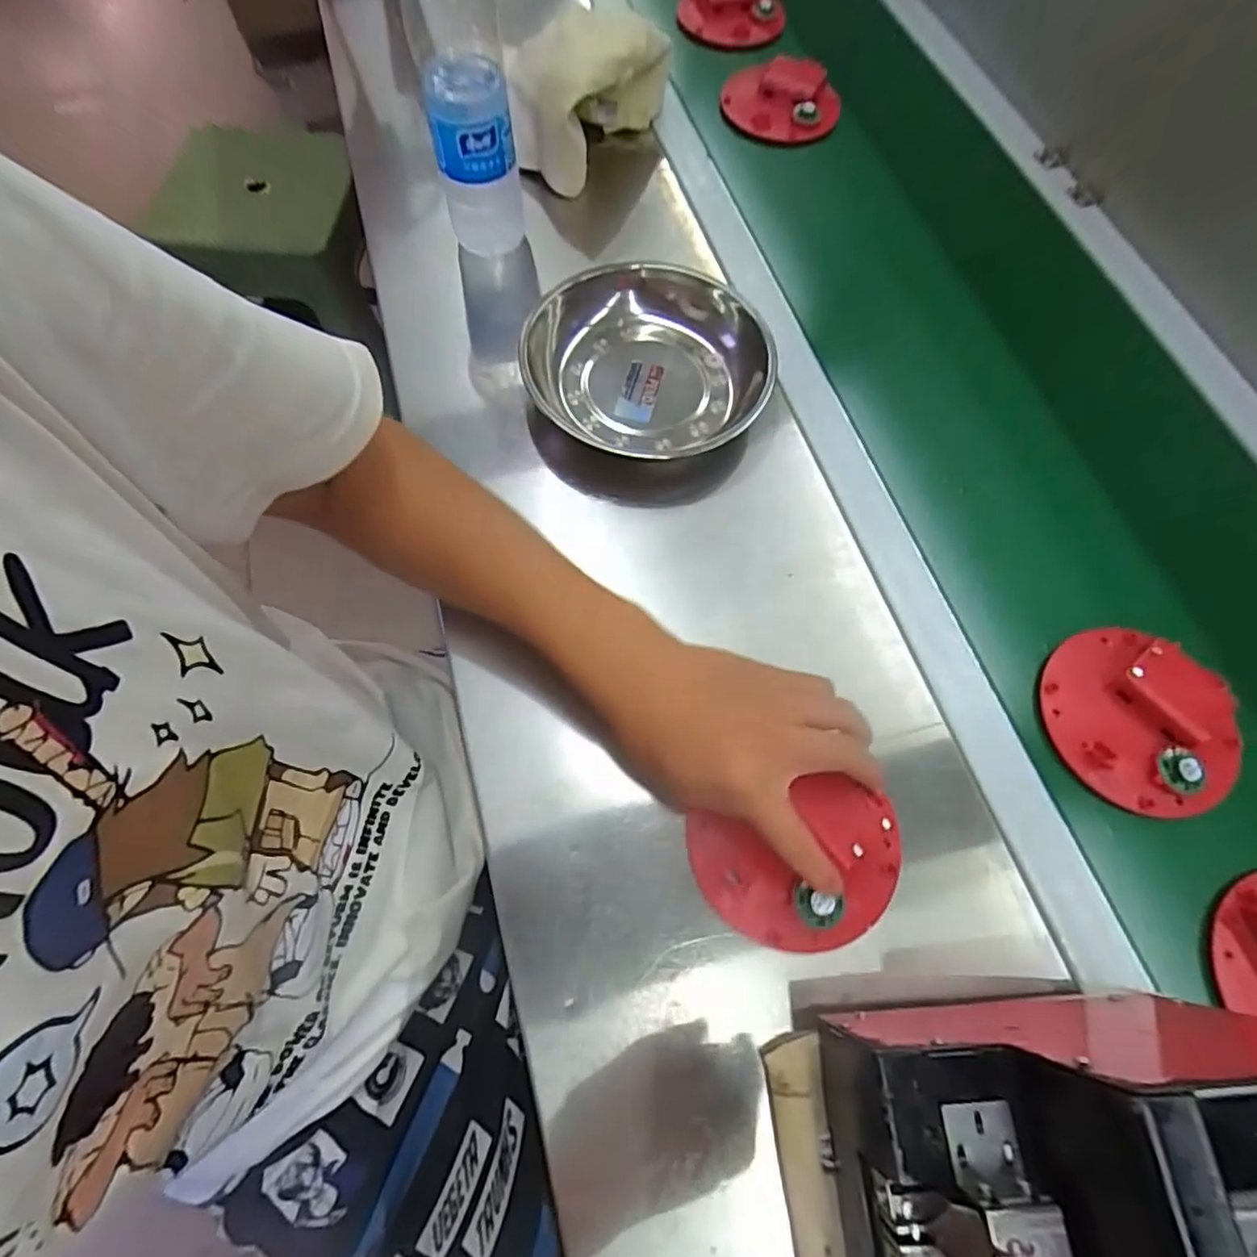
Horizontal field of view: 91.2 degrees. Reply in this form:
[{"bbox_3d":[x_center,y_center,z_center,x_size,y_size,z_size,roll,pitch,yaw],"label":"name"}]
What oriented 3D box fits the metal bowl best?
[{"bbox_3d":[0.017,-0.206,0.467,0.181,0.054,0.169,1,67,-2],"label":"metal bowl"}]

